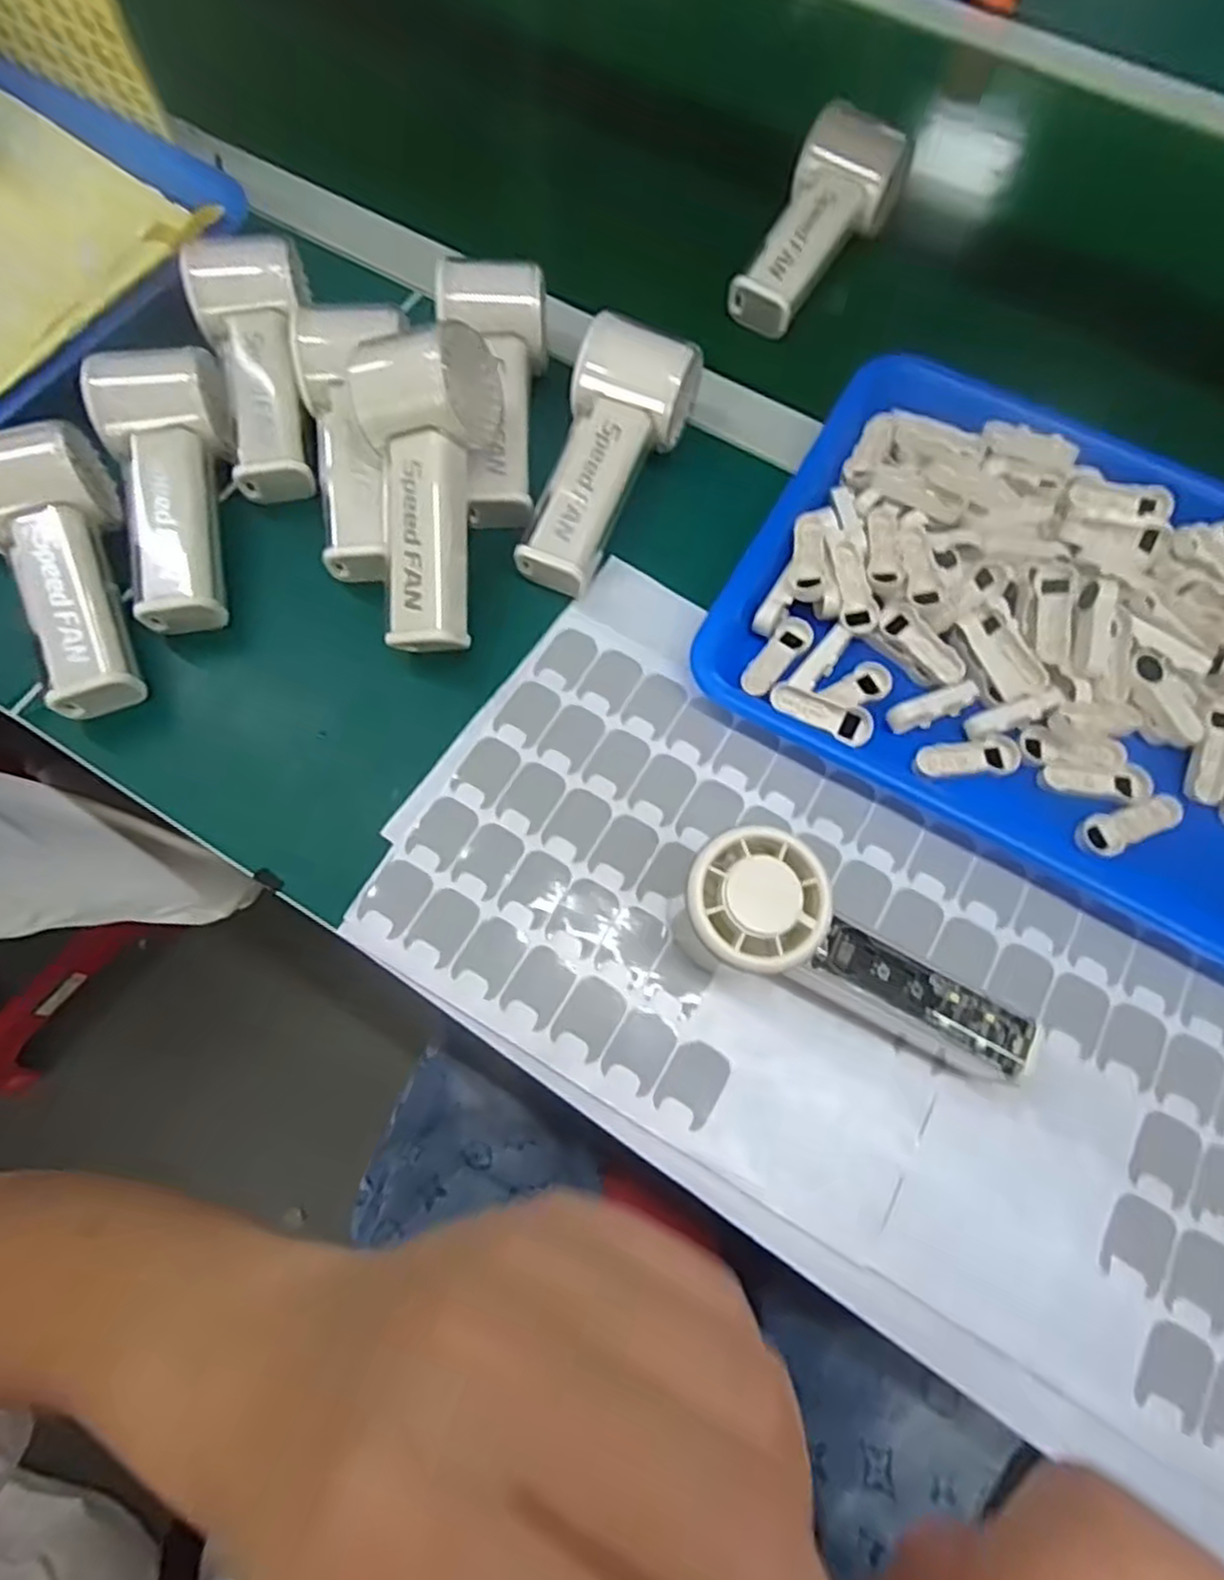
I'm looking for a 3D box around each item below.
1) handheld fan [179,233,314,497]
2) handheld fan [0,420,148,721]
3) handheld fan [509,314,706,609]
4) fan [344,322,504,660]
[{"bbox_3d":[-0.197,-0.239,0.420,0.061,0.040,0.152,-11,85,-4],"label":"handheld fan"},{"bbox_3d":[-0.278,-0.112,0.377,0.057,0.043,0.150,-18,87,-7],"label":"handheld fan"},{"bbox_3d":[-0.006,-0.178,0.414,0.058,0.048,0.145,23,86,7],"label":"handheld fan"},{"bbox_3d":[-0.093,-0.146,0.368,0.063,0.045,0.149,2,95,0],"label":"fan"}]

